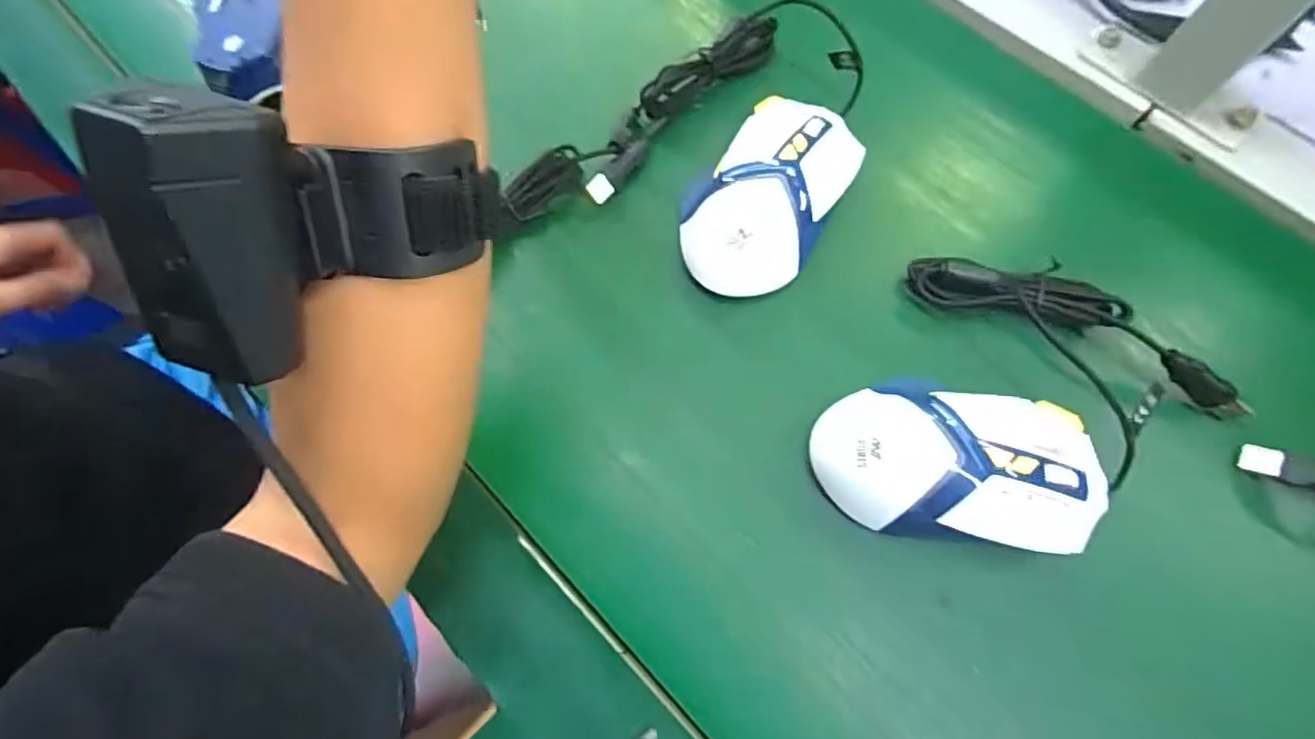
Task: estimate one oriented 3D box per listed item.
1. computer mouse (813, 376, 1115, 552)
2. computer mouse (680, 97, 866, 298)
[{"bbox_3d":[0.132,0.043,0.272,0.123,0.044,0.066,8,71,5],"label":"computer mouse"},{"bbox_3d":[0.056,-0.094,0.323,0.072,0.042,0.115,29,74,11],"label":"computer mouse"}]

